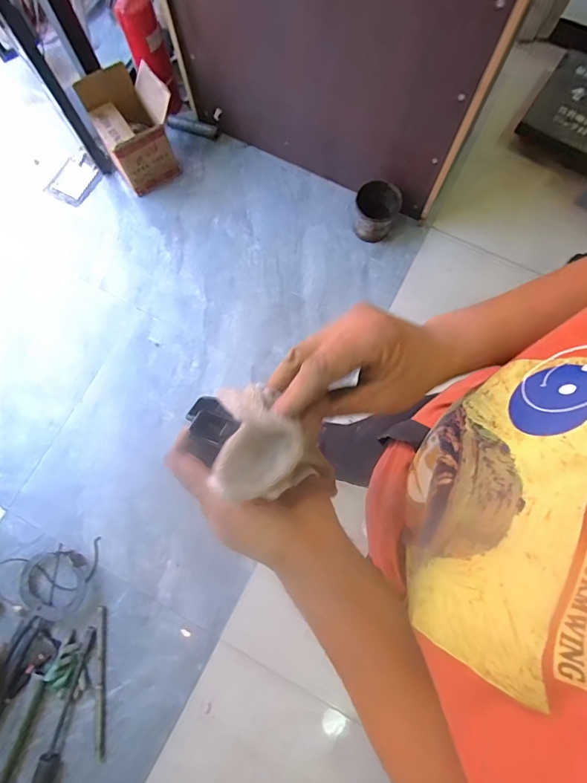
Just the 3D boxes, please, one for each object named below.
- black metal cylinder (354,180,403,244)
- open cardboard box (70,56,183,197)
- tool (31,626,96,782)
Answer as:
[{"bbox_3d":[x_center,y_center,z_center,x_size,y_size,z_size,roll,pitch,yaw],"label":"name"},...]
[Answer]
[{"bbox_3d":[0.299,-0.661,1.567,0.157,0.175,0.167,0,76,1],"label":"black metal cylinder"},{"bbox_3d":[-0.557,-0.926,1.487,0.263,0.284,0.280,-32,78,-6],"label":"open cardboard box"},{"bbox_3d":[-0.669,0.958,1.224,0.057,0.046,0.497,15,76,1],"label":"tool"}]

